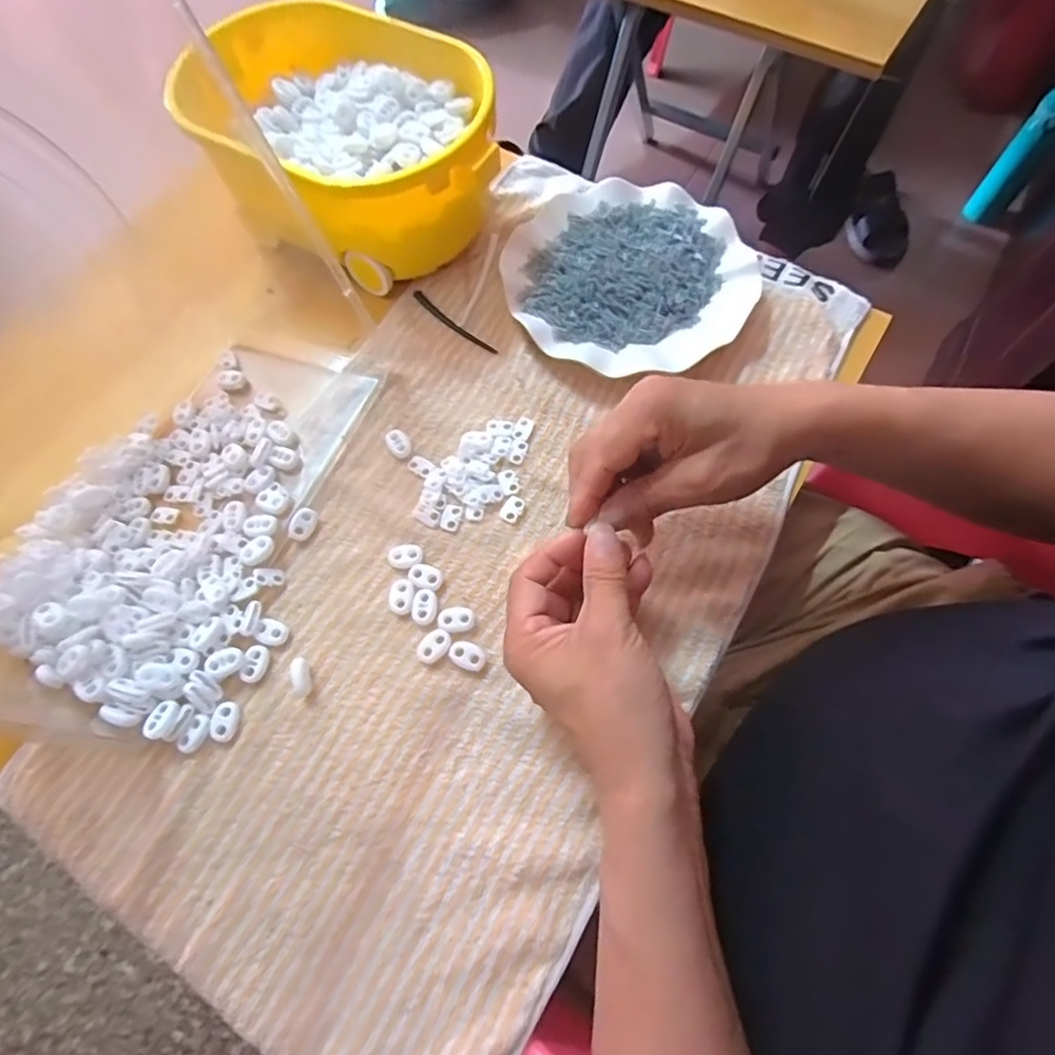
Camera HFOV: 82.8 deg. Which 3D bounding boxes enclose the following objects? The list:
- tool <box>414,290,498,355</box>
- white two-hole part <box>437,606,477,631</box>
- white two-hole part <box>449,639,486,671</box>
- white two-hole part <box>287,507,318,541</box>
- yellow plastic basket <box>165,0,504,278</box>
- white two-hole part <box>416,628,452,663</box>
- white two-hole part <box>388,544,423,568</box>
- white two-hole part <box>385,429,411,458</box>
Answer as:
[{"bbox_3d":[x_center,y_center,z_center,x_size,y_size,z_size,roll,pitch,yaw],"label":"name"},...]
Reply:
[{"bbox_3d":[-0.058,-0.158,0.462,0.087,0.004,0.009,41,75,15],"label":"tool"},{"bbox_3d":[-0.044,0.057,0.372,0.022,0.007,0.016,-3,67,1],"label":"white two-hole part"},{"bbox_3d":[-0.036,0.078,0.364,0.022,0.006,0.015,29,71,13],"label":"white two-hole part"},{"bbox_3d":[-0.148,-0.002,0.397,0.016,0.006,0.022,35,72,-15],"label":"white two-hole part"},{"bbox_3d":[-0.135,-0.291,0.461,0.250,0.098,0.171,39,74,16],"label":"yellow plastic basket"},{"bbox_3d":[-0.057,0.072,0.366,0.016,0.006,0.022,40,74,16],"label":"white two-hole part"},{"bbox_3d":[-0.079,0.019,0.388,0.022,0.005,0.016,-17,68,-5],"label":"white two-hole part"},{"bbox_3d":[-0.090,-0.059,0.419,0.014,0.005,0.023,-32,70,-11],"label":"white two-hole part"}]

